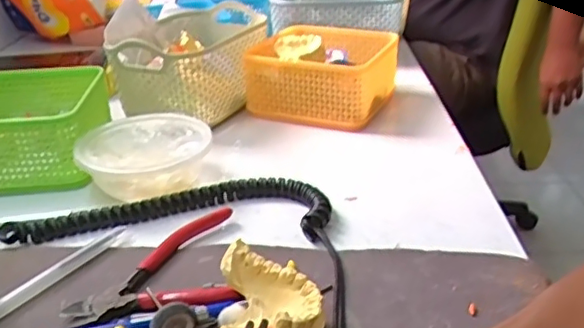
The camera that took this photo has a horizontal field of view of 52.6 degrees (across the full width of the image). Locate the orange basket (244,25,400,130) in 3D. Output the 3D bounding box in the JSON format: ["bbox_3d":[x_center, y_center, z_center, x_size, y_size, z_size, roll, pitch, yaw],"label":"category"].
[{"bbox_3d":[0.035,-0.098,0.626,0.126,0.073,0.140,12,30,26],"label":"orange basket"}]

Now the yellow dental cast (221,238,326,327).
[{"bbox_3d":[-0.011,0.078,0.308,0.052,0.040,0.066,-2,27,1],"label":"yellow dental cast"}]

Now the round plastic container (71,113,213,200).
[{"bbox_3d":[-0.118,-0.004,0.477,0.099,0.041,0.099,-2,27,1],"label":"round plastic container"}]

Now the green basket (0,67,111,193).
[{"bbox_3d":[-0.233,-0.032,0.511,0.125,0.062,0.128,-3,27,-1],"label":"green basket"}]

